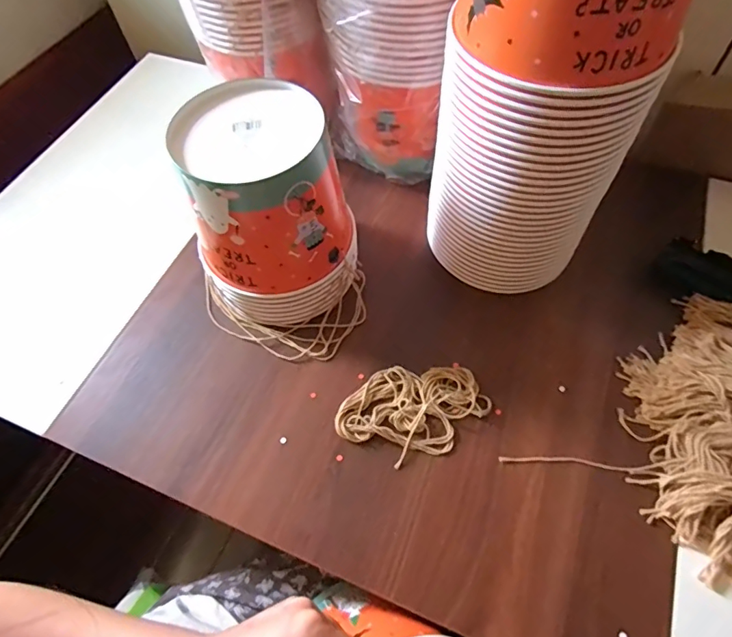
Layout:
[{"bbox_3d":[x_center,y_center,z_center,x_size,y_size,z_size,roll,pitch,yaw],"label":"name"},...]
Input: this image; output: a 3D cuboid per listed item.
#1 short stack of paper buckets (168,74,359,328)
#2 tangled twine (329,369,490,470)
[{"bbox_3d":[-0.093,-0.101,0.464,0.144,0.180,0.150,-23,61,-10],"label":"short stack of paper buckets"},{"bbox_3d":[0.042,0.085,0.445,0.136,0.012,0.086,-15,60,-6],"label":"tangled twine"}]

